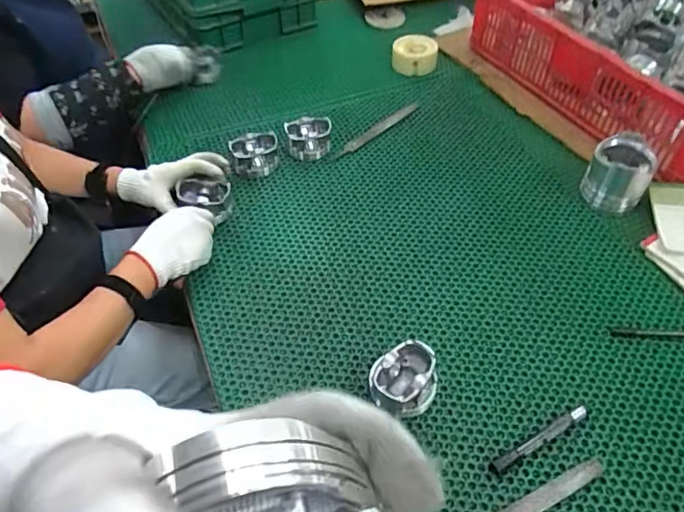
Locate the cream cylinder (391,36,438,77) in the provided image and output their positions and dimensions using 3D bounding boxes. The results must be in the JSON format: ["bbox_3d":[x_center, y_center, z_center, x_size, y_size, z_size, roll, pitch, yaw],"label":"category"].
[{"bbox_3d":[0.157,-0.435,1.112,0.097,0.045,0.091,-2,50,2],"label":"cream cylinder"}]

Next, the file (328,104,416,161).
[{"bbox_3d":[0.062,-0.237,0.977,0.231,0.008,0.023,-37,58,-25],"label":"file"}]

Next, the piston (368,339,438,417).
[{"bbox_3d":[0.076,0.153,0.630,0.080,0.056,0.074,-2,50,2],"label":"piston"}]

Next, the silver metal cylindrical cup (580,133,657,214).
[{"bbox_3d":[0.444,-0.132,0.832,0.087,0.098,0.087,-2,50,2],"label":"silver metal cylindrical cup"}]

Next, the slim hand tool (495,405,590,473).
[{"bbox_3d":[0.227,0.210,0.590,0.130,0.012,0.014,-24,53,-16],"label":"slim hand tool"}]

